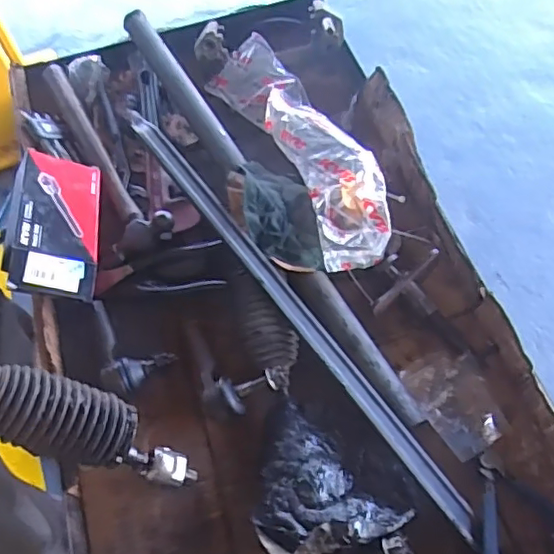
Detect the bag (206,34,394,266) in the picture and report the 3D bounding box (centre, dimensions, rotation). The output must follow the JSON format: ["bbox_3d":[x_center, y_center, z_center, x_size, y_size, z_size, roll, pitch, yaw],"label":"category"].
[{"bbox_3d":[0.025,-0.169,0.711,0.105,0.075,0.388,-24,63,-9],"label":"bag"}]

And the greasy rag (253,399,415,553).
[{"bbox_3d":[0.026,0.195,0.520,0.110,0.052,0.153,-42,67,-17],"label":"greasy rag"}]

